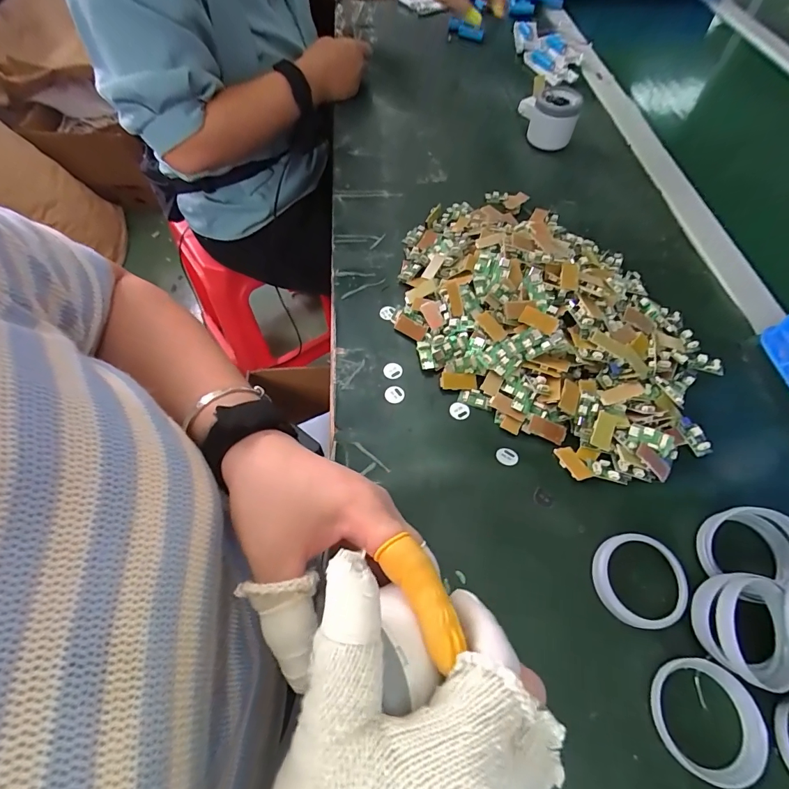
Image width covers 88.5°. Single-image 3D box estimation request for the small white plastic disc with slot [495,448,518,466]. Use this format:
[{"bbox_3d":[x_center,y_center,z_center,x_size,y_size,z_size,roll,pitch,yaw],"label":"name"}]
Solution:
[{"bbox_3d":[0.089,0.049,0.321,0.016,0.004,0.015,0,59,0],"label":"small white plastic disc with slot"}]

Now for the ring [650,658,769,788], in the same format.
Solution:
[{"bbox_3d":[0.185,0.192,0.240,0.058,0.011,0.059,0,59,0],"label":"ring"}]

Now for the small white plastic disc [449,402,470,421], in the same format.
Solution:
[{"bbox_3d":[0.056,0.013,0.345,0.017,0.004,0.015,23,62,13],"label":"small white plastic disc"}]

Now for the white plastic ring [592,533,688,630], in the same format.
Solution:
[{"bbox_3d":[0.169,0.127,0.277,0.061,0.009,0.057,0,59,0],"label":"white plastic ring"}]

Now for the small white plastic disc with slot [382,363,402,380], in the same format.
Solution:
[{"bbox_3d":[-0.002,-0.021,0.365,0.017,0.005,0.014,10,60,6],"label":"small white plastic disc with slot"}]

